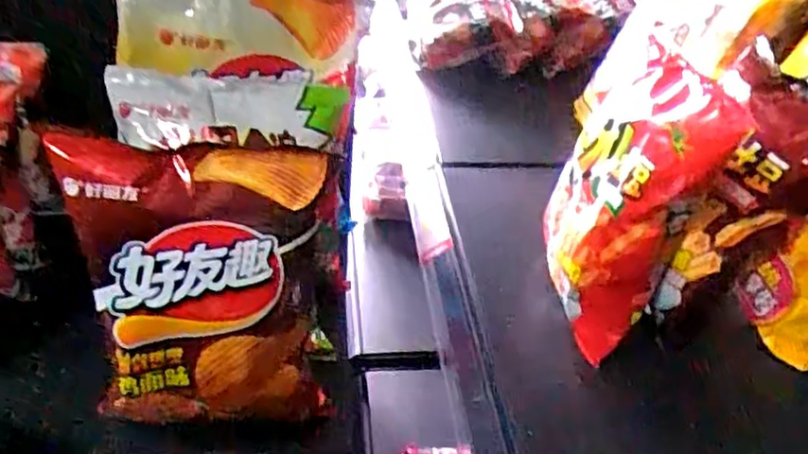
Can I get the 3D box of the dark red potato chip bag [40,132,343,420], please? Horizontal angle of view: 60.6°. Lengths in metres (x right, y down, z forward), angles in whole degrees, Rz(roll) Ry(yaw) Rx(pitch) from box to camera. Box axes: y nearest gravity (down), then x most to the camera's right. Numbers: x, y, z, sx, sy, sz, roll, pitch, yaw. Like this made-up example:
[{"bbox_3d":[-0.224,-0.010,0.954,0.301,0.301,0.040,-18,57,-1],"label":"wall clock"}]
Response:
[{"bbox_3d":[-0.131,0.046,0.449,0.164,0.194,0.055,0,36,-8],"label":"dark red potato chip bag"}]

